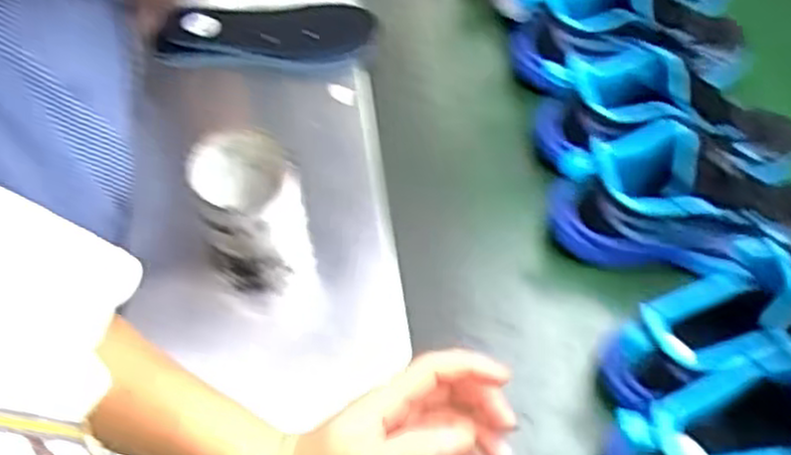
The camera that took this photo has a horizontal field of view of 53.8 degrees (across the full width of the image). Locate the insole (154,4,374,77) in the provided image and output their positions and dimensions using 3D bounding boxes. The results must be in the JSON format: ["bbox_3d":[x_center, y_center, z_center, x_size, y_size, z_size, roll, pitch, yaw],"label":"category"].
[{"bbox_3d":[-0.135,-0.202,0.818,0.223,0.031,0.083,4,58,3],"label":"insole"}]

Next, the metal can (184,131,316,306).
[{"bbox_3d":[-0.120,-0.009,0.658,0.082,0.123,0.092,-17,60,-10],"label":"metal can"}]

